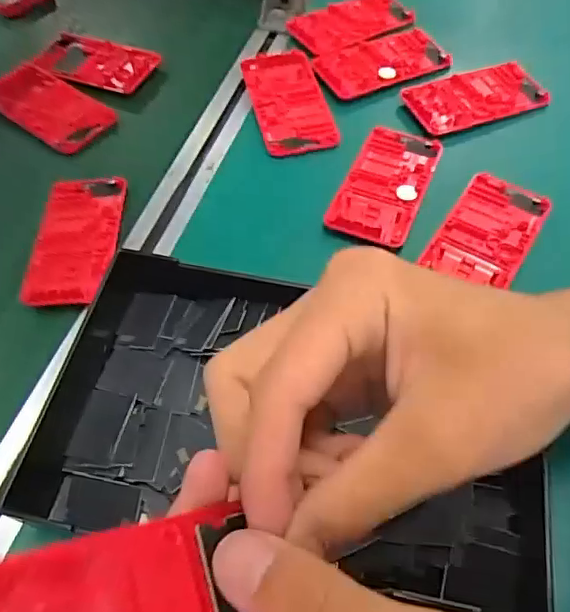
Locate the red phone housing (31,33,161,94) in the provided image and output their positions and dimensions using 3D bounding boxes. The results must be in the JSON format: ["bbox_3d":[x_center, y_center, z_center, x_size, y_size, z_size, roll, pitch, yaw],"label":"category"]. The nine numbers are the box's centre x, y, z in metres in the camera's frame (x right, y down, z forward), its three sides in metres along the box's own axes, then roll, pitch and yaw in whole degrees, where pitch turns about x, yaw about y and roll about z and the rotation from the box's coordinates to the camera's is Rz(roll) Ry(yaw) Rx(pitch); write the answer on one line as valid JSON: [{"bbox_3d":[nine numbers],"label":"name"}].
[{"bbox_3d":[-0.185,-0.235,0.534,0.125,0.008,0.059,18,60,15],"label":"red phone housing"}]

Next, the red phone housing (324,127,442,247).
[{"bbox_3d":[0.079,-0.097,0.435,0.060,0.009,0.117,18,60,15],"label":"red phone housing"}]

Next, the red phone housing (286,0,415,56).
[{"bbox_3d":[0.068,-0.284,0.553,0.124,0.008,0.060,-27,60,-14],"label":"red phone housing"}]

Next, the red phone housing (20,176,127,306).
[{"bbox_3d":[-0.155,-0.051,0.419,0.062,0.015,0.119,-4,57,1],"label":"red phone housing"}]

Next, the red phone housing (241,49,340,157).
[{"bbox_3d":[0.003,-0.181,0.490,0.063,0.008,0.118,-15,57,-6],"label":"red phone housing"}]

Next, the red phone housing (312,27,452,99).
[{"bbox_3d":[0.087,-0.228,0.519,0.121,0.013,0.066,-26,59,-13],"label":"red phone housing"}]

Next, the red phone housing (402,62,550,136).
[{"bbox_3d":[0.165,-0.183,0.489,0.116,0.012,0.058,-18,58,-8],"label":"red phone housing"}]

